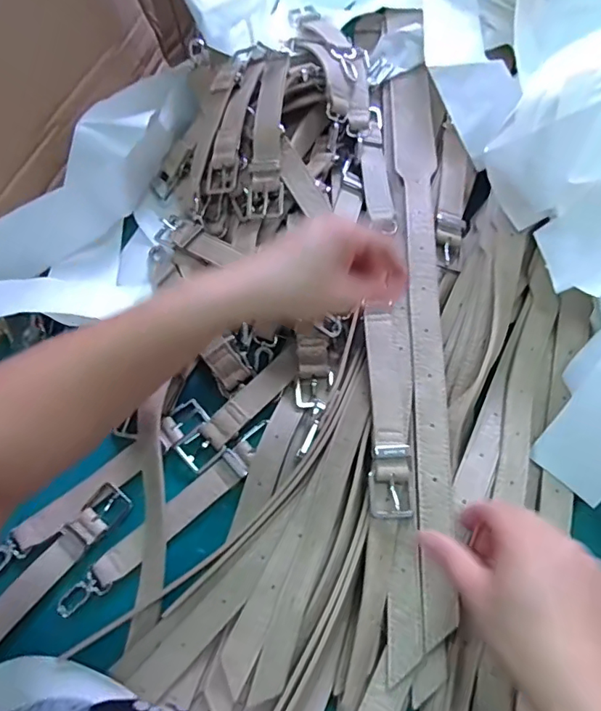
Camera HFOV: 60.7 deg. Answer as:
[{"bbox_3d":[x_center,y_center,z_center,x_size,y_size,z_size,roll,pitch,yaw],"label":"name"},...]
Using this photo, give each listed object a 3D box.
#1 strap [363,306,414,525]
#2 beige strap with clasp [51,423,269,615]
[{"bbox_3d":[0.066,0.039,0.395,0.032,0.018,0.162,-1,66,3],"label":"strap"},{"bbox_3d":[-0.106,0.132,0.413,0.208,0.017,0.028,-39,71,-12],"label":"beige strap with clasp"}]

